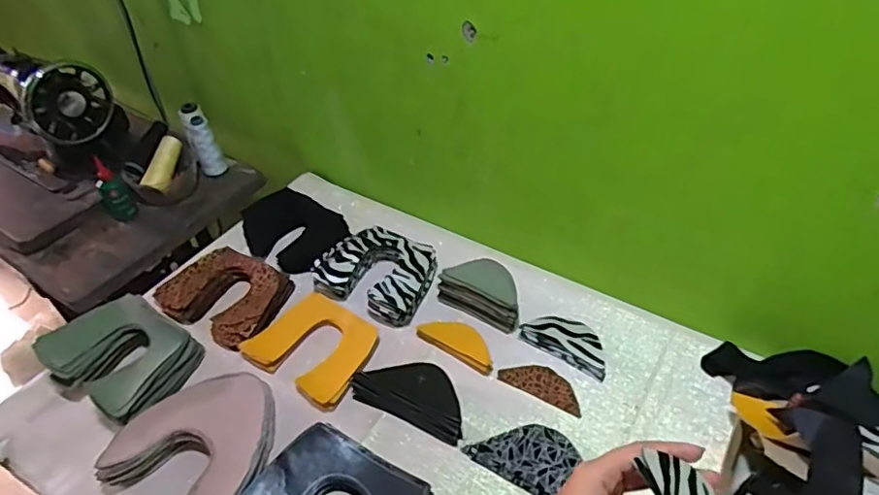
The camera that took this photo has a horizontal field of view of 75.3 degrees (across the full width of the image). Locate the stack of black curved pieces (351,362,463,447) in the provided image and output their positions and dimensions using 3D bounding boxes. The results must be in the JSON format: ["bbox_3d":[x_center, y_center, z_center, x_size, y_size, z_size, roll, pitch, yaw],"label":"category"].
[{"bbox_3d":[-0.031,0.173,0.686,0.145,0.023,0.068,19,48,21],"label":"stack of black curved pieces"}]

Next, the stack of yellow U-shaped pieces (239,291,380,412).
[{"bbox_3d":[-0.161,0.127,0.748,0.156,0.021,0.130,26,51,27],"label":"stack of yellow U-shaped pieces"}]

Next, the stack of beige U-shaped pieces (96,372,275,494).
[{"bbox_3d":[-0.262,0.220,0.648,0.168,0.053,0.176,21,49,23],"label":"stack of beige U-shaped pieces"}]

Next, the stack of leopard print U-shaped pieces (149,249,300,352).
[{"bbox_3d":[-0.309,0.067,0.824,0.171,0.034,0.134,18,48,21],"label":"stack of leopard print U-shaped pieces"}]

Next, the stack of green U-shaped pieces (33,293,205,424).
[{"bbox_3d":[-0.405,0.132,0.728,0.172,0.044,0.138,20,48,23],"label":"stack of green U-shaped pieces"}]

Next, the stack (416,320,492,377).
[{"bbox_3d":[0.027,0.121,0.740,0.110,0.014,0.043,27,51,28],"label":"stack"}]

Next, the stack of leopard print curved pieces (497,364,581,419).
[{"bbox_3d":[0.129,0.167,0.703,0.105,0.004,0.045,22,49,24],"label":"stack of leopard print curved pieces"}]

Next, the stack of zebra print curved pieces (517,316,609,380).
[{"bbox_3d":[0.169,0.117,0.739,0.114,0.018,0.065,24,50,26],"label":"stack of zebra print curved pieces"}]

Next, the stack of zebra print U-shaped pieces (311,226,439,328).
[{"bbox_3d":[-0.086,0.032,0.820,0.157,0.048,0.127,21,49,23],"label":"stack of zebra print U-shaped pieces"}]

